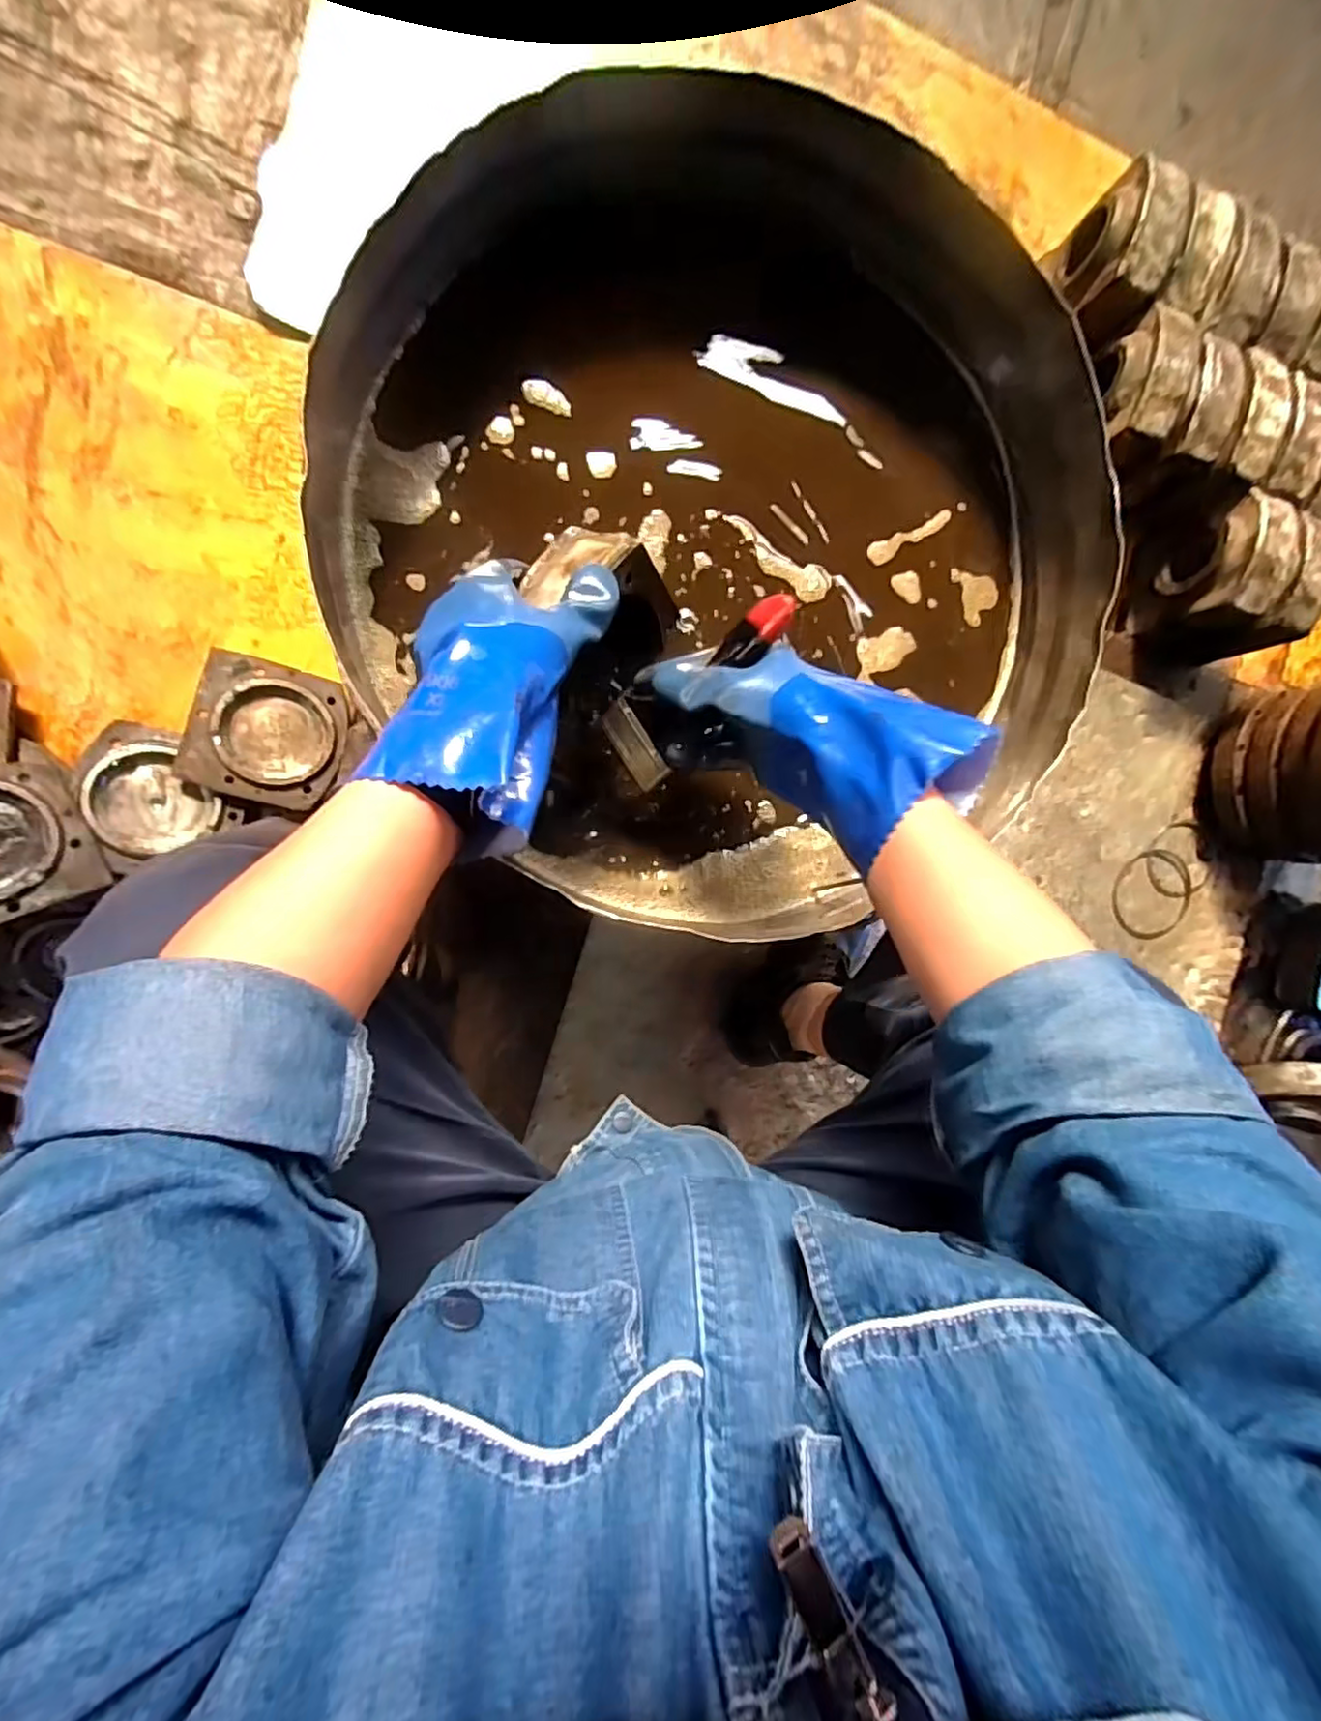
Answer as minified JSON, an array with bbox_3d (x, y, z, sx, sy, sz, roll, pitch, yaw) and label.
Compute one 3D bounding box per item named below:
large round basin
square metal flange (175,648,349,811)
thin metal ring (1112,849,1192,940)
[{"bbox_3d":[0.060,-0.243,0.533,0.559,0.171,0.526,-1,95,-13],"label":"large round basin"},{"bbox_3d":[-0.455,-0.150,0.764,0.154,0.017,0.160,13,83,-26],"label":"square metal flange"},{"bbox_3d":[0.740,0.051,0.989,0.121,0.007,0.135,14,95,4],"label":"thin metal ring"}]

